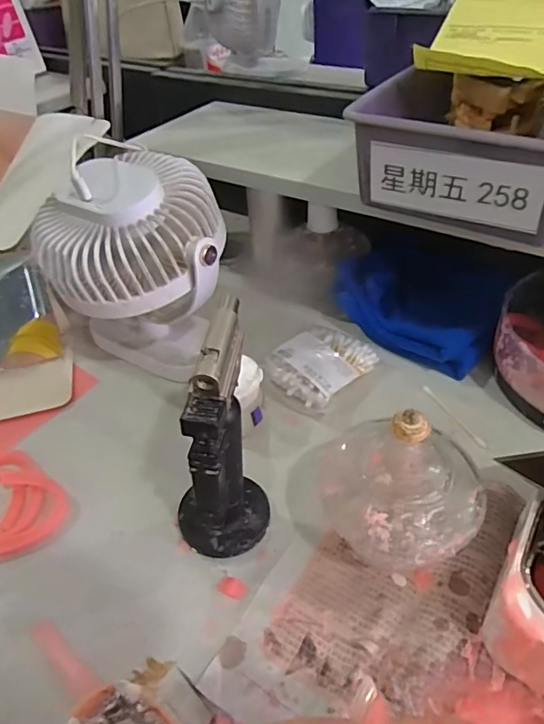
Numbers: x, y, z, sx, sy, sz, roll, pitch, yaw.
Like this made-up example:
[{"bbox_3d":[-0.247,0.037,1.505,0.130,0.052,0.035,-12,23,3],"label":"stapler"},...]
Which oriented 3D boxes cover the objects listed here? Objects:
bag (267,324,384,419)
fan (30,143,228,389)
[{"bbox_3d":[0.041,0.002,0.424,0.065,0.024,0.088,29,53,31],"label":"bag"},{"bbox_3d":[-0.105,-0.069,0.408,0.138,0.151,0.109,-11,43,-6],"label":"fan"}]

